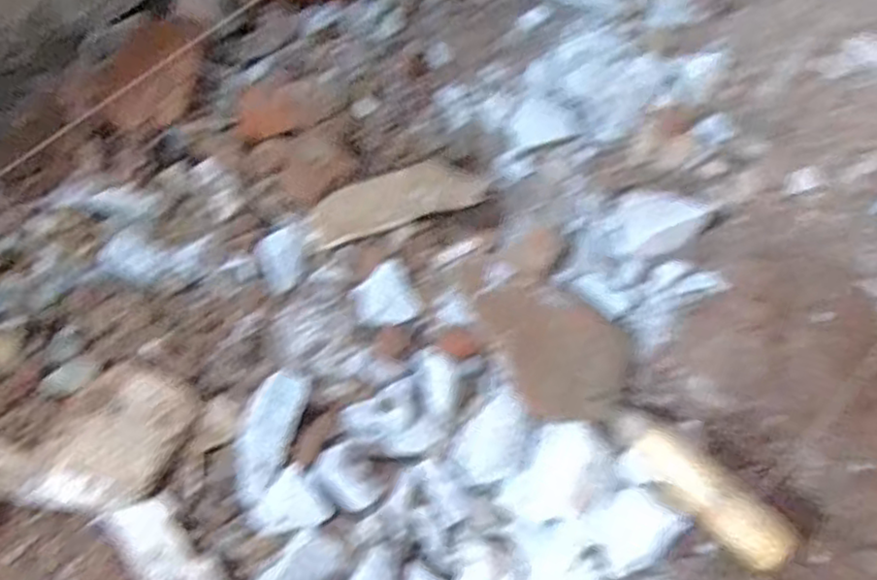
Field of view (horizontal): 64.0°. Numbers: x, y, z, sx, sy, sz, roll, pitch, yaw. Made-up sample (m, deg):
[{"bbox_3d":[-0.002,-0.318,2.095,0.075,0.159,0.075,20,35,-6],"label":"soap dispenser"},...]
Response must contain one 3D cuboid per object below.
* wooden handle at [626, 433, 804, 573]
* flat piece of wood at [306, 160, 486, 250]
[{"bbox_3d":[0.183,0.142,0.477,0.113,0.030,0.034,39,74,16],"label":"wooden handle"},{"bbox_3d":[-0.035,-0.078,0.598,0.148,0.015,0.044,-17,94,1],"label":"flat piece of wood"}]

